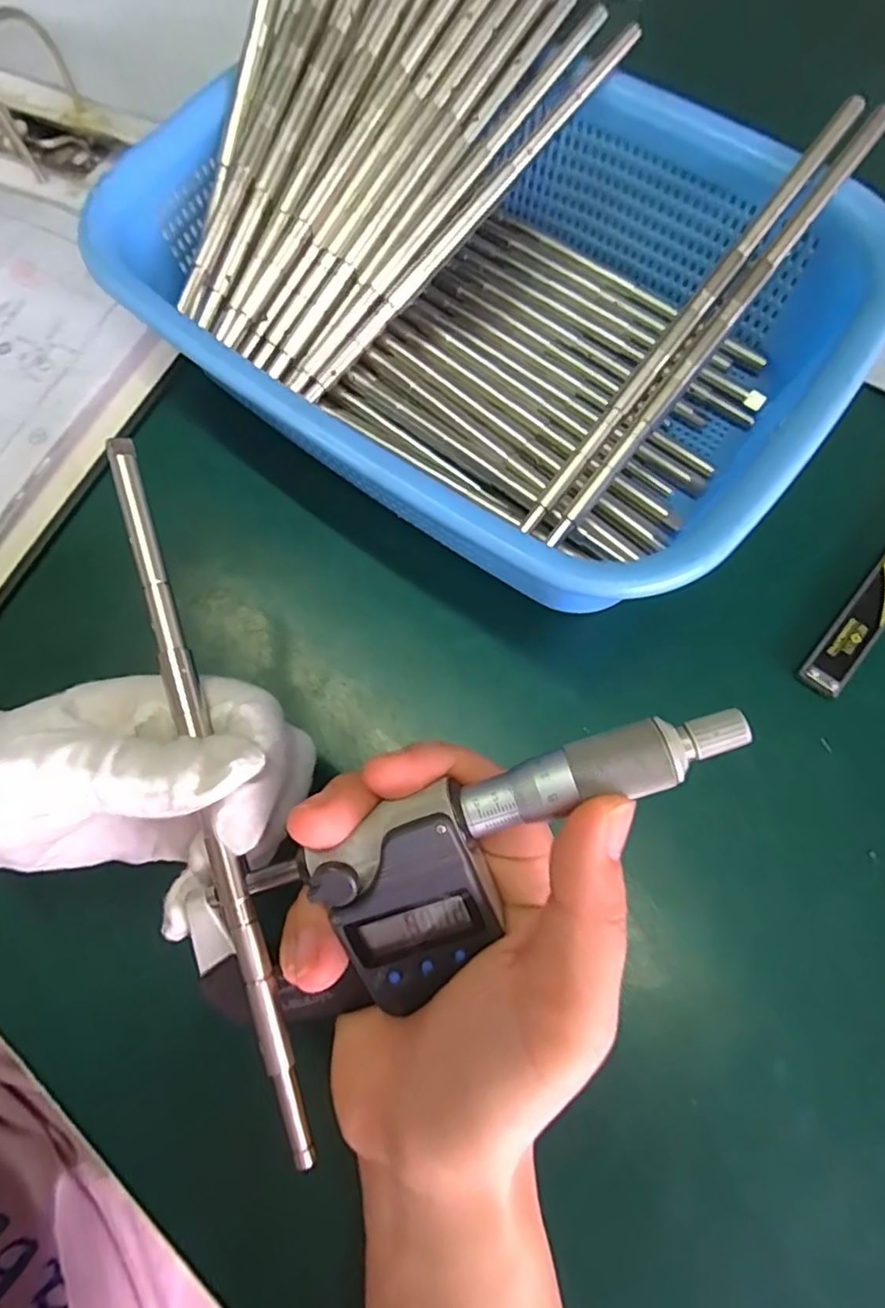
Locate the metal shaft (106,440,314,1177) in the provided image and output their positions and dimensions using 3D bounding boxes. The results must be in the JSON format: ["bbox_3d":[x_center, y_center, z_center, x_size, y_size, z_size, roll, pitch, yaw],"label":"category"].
[{"bbox_3d":[-0.070,0.034,0.179,0.008,0.005,0.211,-18,81,-3],"label":"metal shaft"}]

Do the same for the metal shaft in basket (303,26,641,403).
[{"bbox_3d":[0.007,-0.184,0.263,0.192,0.007,0.009,-45,76,7],"label":"metal shaft in basket"}]

